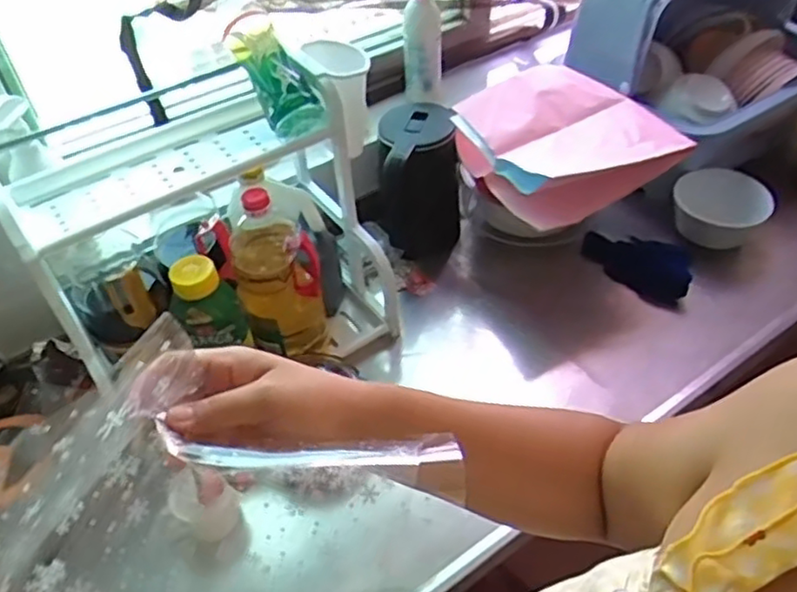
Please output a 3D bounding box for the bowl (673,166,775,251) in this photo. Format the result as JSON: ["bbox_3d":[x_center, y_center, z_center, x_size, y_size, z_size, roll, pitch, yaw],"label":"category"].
[{"bbox_3d":[0.537,-0.150,1.116,0.139,0.070,0.143,-2,46,2],"label":"bowl"}]

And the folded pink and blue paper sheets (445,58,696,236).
[{"bbox_3d":[0.239,-0.248,1.044,0.284,0.079,0.287,-23,49,-18],"label":"folded pink and blue paper sheets"}]

